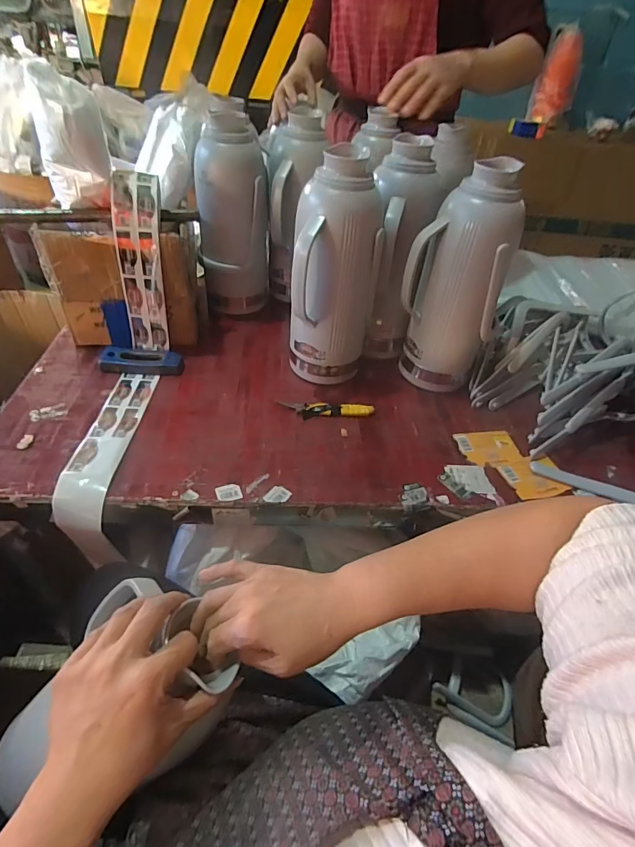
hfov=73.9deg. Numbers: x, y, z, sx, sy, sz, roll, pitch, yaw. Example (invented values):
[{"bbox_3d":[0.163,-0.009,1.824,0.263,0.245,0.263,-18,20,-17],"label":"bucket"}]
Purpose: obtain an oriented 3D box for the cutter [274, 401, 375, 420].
[{"bbox_3d":[0.014,-0.022,0.715,0.162,0.014,0.036,5,43,-1],"label":"cutter"}]

